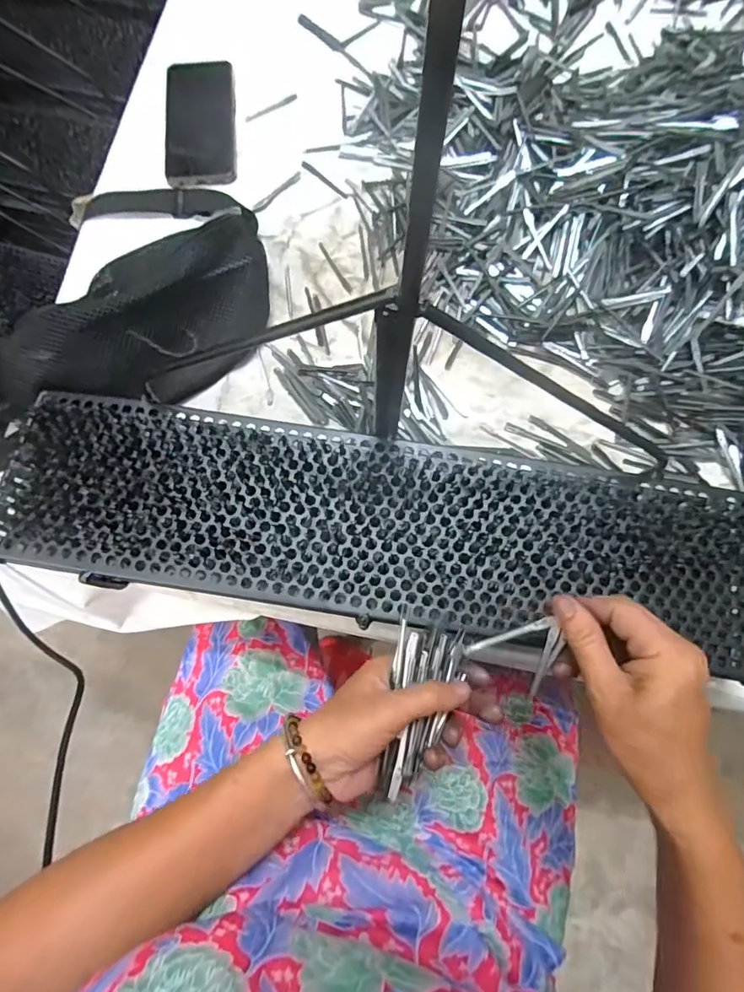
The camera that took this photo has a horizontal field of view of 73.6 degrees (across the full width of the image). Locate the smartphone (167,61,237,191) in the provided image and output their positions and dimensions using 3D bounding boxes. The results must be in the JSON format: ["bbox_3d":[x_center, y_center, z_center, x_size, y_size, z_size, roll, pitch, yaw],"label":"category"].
[{"bbox_3d":[-0.193,-0.421,0.560,0.075,0.009,0.175,-5,77,0],"label":"smartphone"}]

